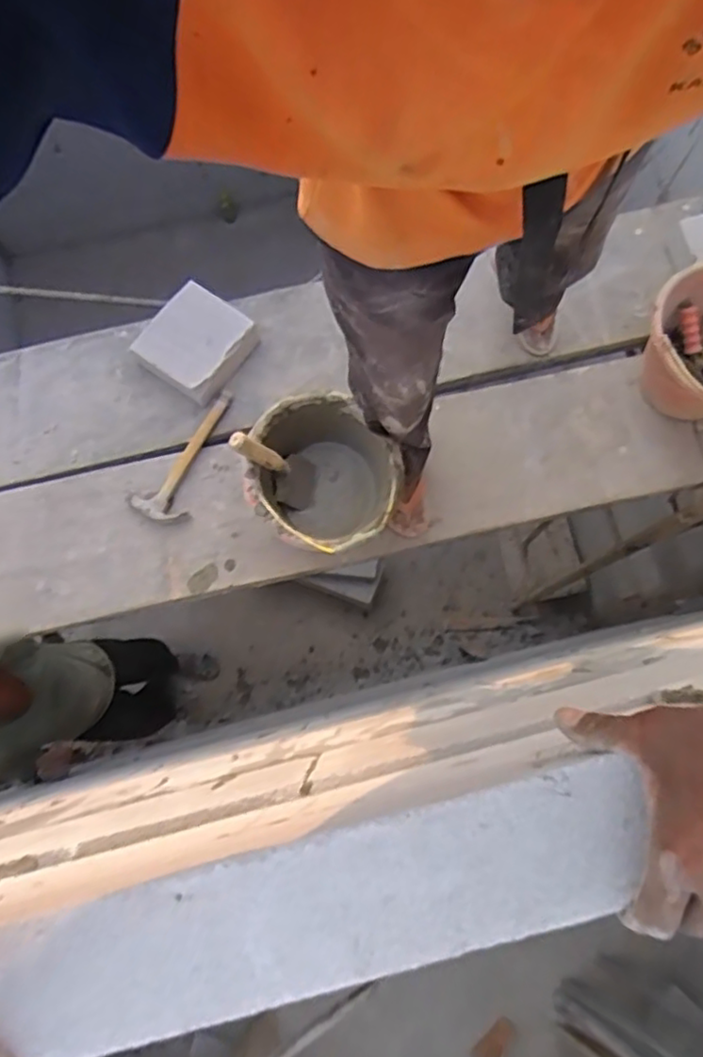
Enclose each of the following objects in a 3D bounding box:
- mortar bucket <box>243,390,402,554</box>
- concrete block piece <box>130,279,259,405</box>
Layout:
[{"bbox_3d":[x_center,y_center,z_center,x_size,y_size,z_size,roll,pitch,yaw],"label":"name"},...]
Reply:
[{"bbox_3d":[-0.042,-0.091,1.208,0.273,0.210,0.299,0,77,1],"label":"mortar bucket"},{"bbox_3d":[-0.330,-0.394,1.387,0.215,0.090,0.199,37,81,9],"label":"concrete block piece"}]

